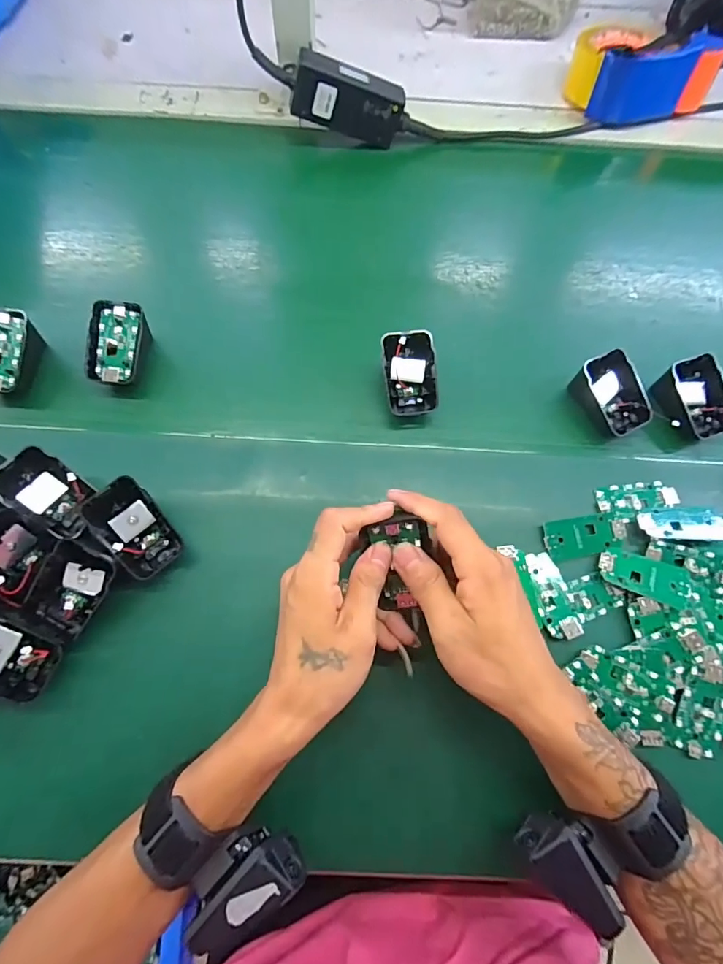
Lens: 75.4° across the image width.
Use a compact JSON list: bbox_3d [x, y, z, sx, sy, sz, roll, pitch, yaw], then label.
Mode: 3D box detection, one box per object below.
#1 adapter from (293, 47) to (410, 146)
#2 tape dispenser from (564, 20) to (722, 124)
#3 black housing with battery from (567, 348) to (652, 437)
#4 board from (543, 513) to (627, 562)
[{"bbox_3d":[-0.011,-0.404,0.497,0.119,0.056,0.031,7,43,-18],"label":"adapter"},{"bbox_3d":[0.315,-0.480,0.543,0.145,0.070,0.103,-5,72,-4],"label":"tape dispenser"},{"bbox_3d":[0.216,-0.074,0.402,0.047,0.038,0.068,-34,76,-12],"label":"black housing with battery"},{"bbox_3d":[0.177,0.042,0.368,0.064,0.004,0.030,-11,72,-6],"label":"board"}]

